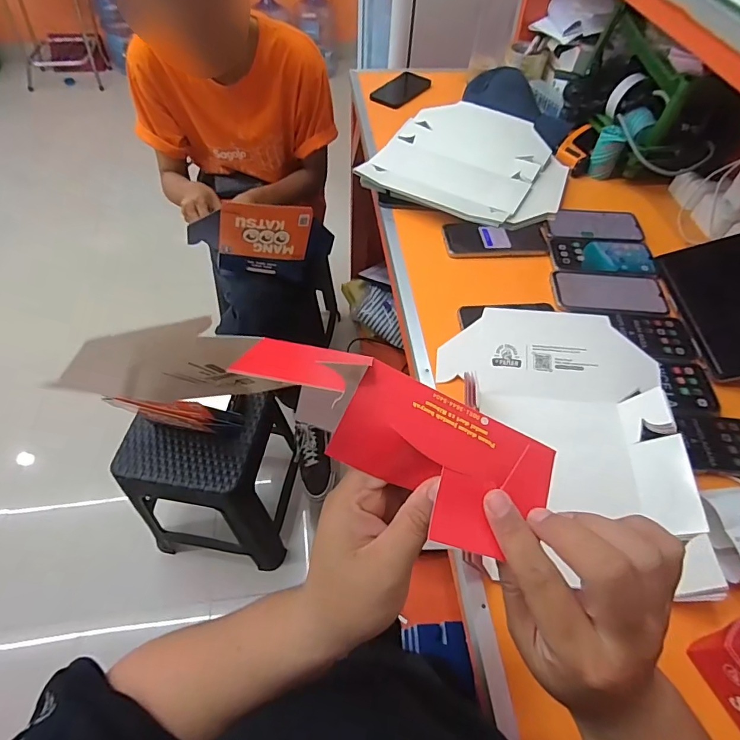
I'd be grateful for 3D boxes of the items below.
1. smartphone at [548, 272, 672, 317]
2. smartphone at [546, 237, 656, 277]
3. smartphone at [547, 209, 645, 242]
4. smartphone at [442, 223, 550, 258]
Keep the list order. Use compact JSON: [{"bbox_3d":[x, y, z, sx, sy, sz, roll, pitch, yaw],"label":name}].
[{"bbox_3d":[0.377,-0.121,0.703,0.175,0.004,0.084,2,56,-1],"label":"smartphone"},{"bbox_3d":[0.390,-0.191,0.751,0.170,0.004,0.087,5,56,0],"label":"smartphone"},{"bbox_3d":[0.399,-0.262,0.801,0.168,0.004,0.086,4,56,0],"label":"smartphone"},{"bbox_3d":[0.216,-0.224,0.764,0.175,0.012,0.075,0,56,-3],"label":"smartphone"}]

